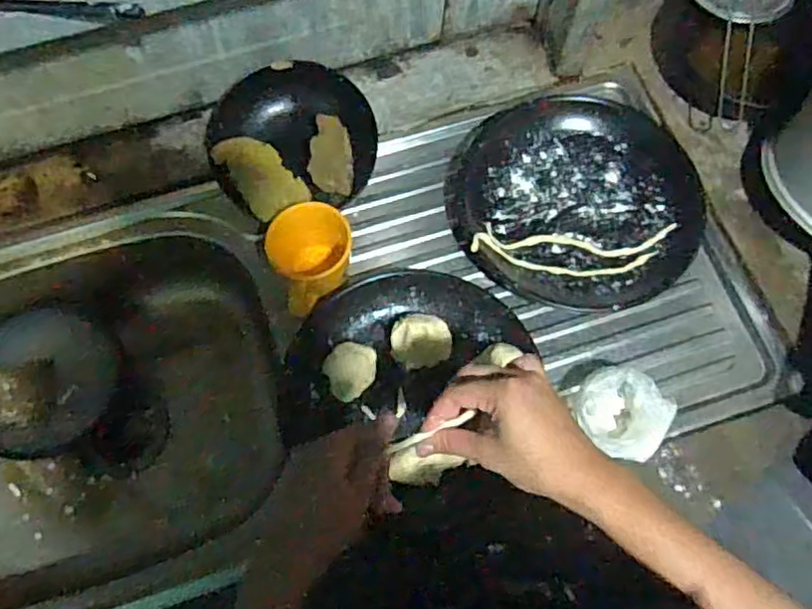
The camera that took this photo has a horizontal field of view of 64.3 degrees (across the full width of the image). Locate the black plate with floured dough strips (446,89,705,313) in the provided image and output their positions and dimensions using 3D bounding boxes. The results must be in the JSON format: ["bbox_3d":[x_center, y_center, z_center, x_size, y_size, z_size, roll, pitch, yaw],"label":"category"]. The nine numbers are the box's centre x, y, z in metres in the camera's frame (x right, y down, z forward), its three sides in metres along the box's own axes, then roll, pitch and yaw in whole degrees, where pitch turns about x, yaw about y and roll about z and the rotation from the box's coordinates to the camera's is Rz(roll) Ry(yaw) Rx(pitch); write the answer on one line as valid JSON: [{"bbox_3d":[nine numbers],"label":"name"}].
[{"bbox_3d":[0.189,-0.119,0.725,0.266,0.039,0.258,0,70,0],"label":"black plate with floured dough strips"}]

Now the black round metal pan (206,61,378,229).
[{"bbox_3d":[-0.124,-0.179,0.711,0.173,0.064,0.161,0,70,0],"label":"black round metal pan"}]

